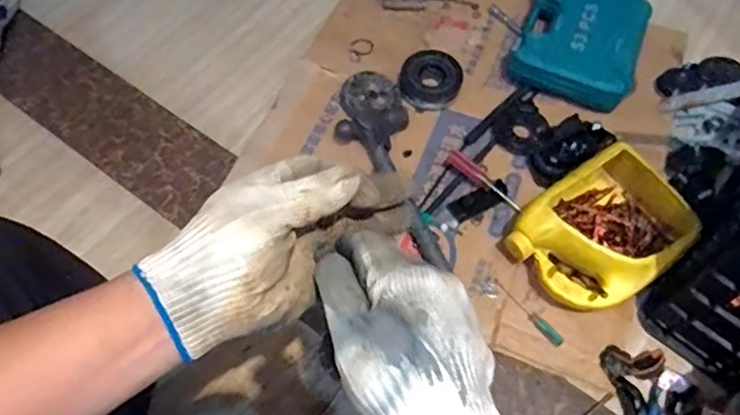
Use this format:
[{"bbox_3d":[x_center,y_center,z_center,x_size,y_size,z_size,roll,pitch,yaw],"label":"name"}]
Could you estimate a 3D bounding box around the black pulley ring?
[{"bbox_3d":[0.101,-0.213,1.001,0.099,0.037,0.104,1,60,-2],"label":"black pulley ring"}]

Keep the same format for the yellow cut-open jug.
[{"bbox_3d":[0.318,0.041,0.834,0.211,0.104,0.174,-32,67,-17],"label":"yellow cut-open jug"}]

